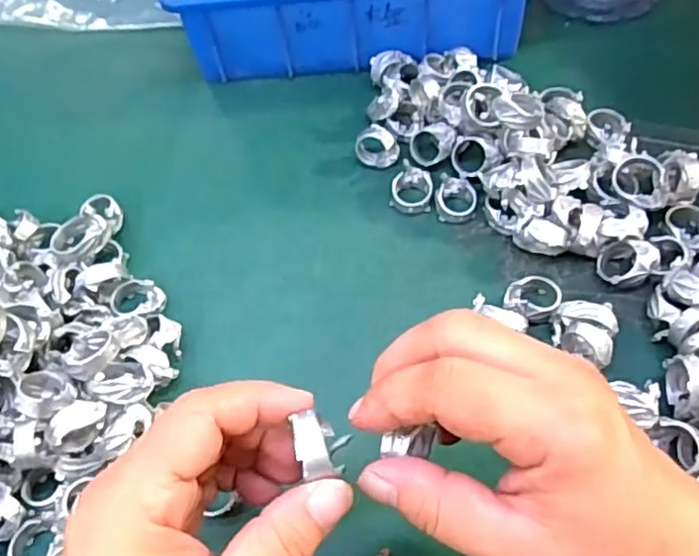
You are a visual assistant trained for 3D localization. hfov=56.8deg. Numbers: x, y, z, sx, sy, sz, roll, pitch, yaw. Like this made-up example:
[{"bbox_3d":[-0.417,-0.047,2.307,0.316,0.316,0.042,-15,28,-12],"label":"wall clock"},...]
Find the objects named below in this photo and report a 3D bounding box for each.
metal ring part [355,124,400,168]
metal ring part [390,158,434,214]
[{"bbox_3d":[0.017,-0.080,0.397,0.026,0.023,0.016,-4,57,2],"label":"metal ring part"},{"bbox_3d":[0.037,-0.054,0.382,0.023,0.016,0.033,5,58,7],"label":"metal ring part"}]

